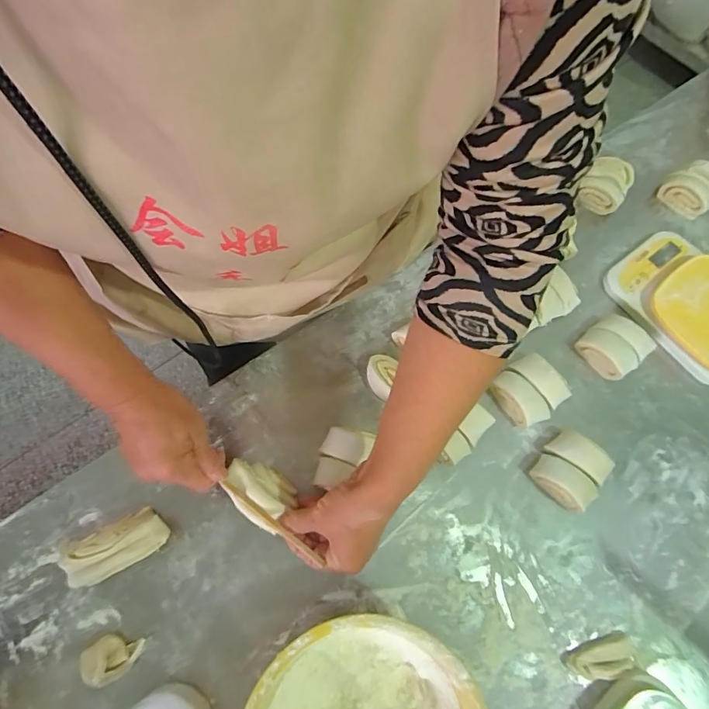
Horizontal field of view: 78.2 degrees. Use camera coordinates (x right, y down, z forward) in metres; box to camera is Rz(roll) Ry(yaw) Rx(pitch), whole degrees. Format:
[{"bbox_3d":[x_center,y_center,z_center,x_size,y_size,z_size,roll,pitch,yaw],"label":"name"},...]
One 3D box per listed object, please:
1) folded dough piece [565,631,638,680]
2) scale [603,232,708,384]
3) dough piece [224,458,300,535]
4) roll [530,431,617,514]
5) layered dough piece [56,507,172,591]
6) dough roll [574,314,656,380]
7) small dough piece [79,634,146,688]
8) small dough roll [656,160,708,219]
[{"bbox_3d":[0.253,0.308,0.440,0.073,0.020,0.030,-12,70,-6],"label":"folded dough piece"},{"bbox_3d":[0.449,-0.074,0.580,0.147,0.043,0.195,-36,75,-14],"label":"scale"},{"bbox_3d":[-0.100,0.144,0.459,0.075,0.032,0.052,36,72,11],"label":"dough piece"},{"bbox_3d":[0.250,0.131,0.502,0.069,0.040,0.076,39,73,12],"label":"roll"},{"bbox_3d":[-0.249,0.198,0.448,0.111,0.051,0.052,-22,72,-10],"label":"layered dough piece"},{"bbox_3d":[0.330,-0.011,0.553,0.074,0.030,0.067,-36,75,-14],"label":"dough roll"},{"bbox_3d":[-0.235,0.292,0.423,0.052,0.028,0.039,-28,73,-12],"label":"small dough piece"},{"bbox_3d":[0.496,-0.242,0.642,0.067,0.045,0.072,-40,76,-15],"label":"small dough roll"}]

